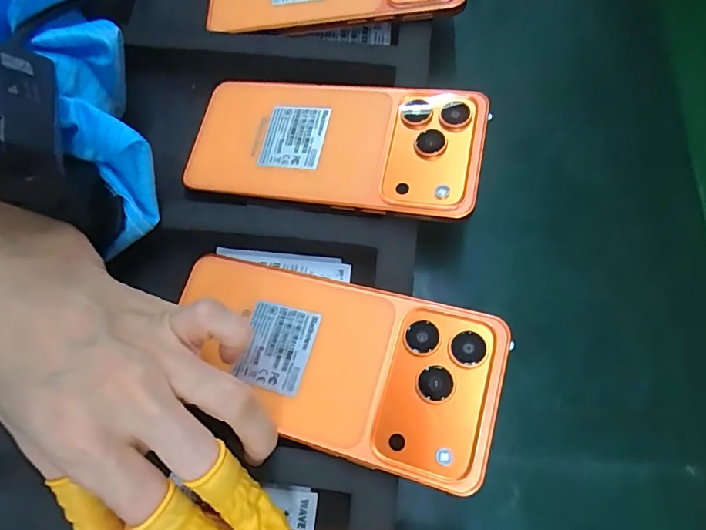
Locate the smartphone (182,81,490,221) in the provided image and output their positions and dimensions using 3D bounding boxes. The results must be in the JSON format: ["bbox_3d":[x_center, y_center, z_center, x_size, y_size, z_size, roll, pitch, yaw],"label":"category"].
[{"bbox_3d":[-0.011,-0.067,0.262,0.158,0.008,0.075,7,73,14],"label":"smartphone"}]

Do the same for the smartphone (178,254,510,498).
[{"bbox_3d":[-0.015,0.044,0.224,0.160,0.006,0.076,11,72,18],"label":"smartphone"}]

